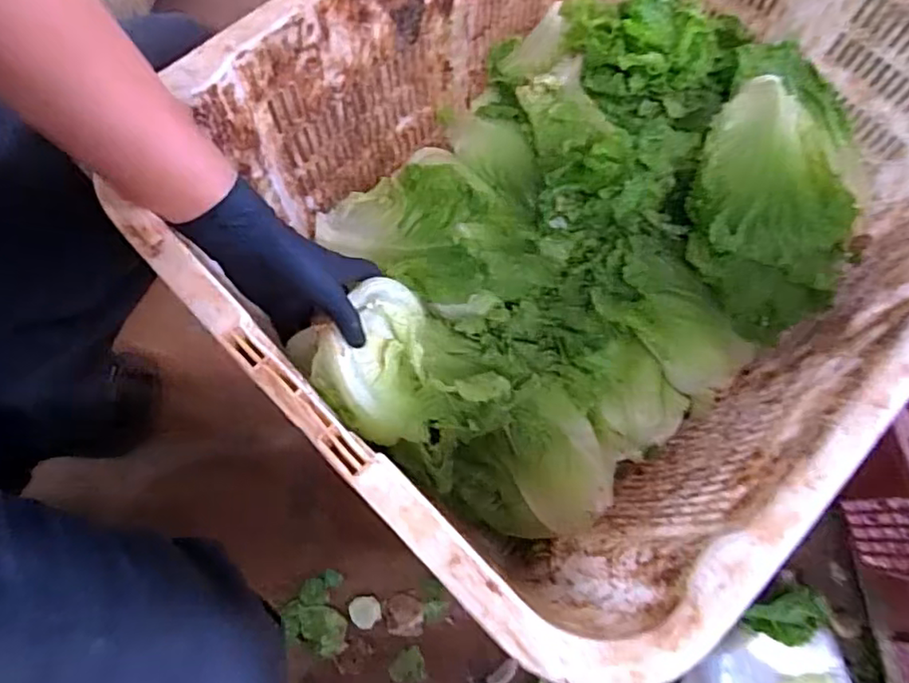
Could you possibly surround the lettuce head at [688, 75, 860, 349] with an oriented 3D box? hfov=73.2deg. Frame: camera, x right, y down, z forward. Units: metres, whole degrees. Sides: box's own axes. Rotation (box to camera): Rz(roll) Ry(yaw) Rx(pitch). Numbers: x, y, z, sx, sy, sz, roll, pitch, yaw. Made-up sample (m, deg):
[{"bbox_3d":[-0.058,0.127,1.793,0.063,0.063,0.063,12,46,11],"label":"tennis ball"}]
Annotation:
[{"bbox_3d":[0.283,-0.132,0.572,0.115,0.100,0.246,7,71,1],"label":"lettuce head"}]

